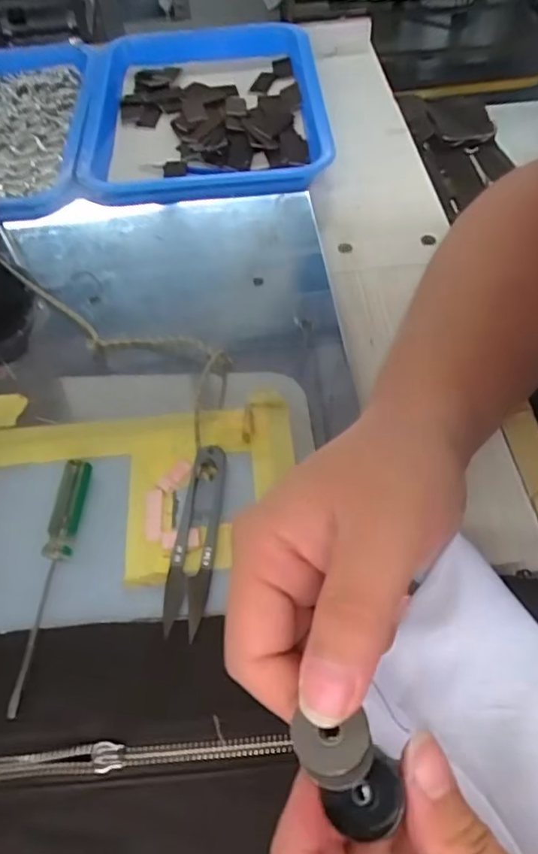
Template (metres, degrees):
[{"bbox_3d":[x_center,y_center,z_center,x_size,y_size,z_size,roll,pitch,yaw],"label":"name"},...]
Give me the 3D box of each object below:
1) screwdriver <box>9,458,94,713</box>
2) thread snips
[{"bbox_3d":[-0.112,0.075,0.281,0.015,0.010,0.128,1,57,3],"label":"screwdriver"},{"bbox_3d":[-0.039,0.056,0.290,0.021,0.009,0.101,4,58,5],"label":"thread snips"}]

